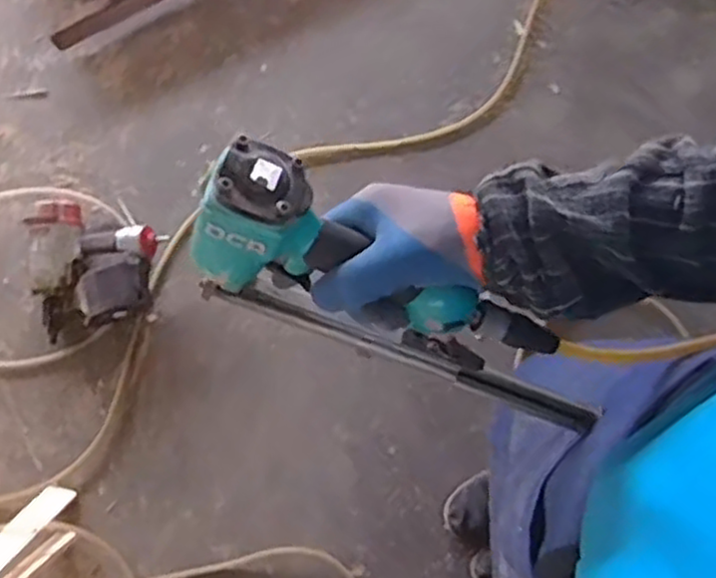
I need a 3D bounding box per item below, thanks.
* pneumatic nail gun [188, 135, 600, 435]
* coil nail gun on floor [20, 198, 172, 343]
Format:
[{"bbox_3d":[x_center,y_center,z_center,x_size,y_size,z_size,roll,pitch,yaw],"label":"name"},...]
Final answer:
[{"bbox_3d":[0.032,0.026,0.541,0.367,0.128,0.083,33,77,-30],"label":"pneumatic nail gun"},{"bbox_3d":[-0.582,-0.026,1.562,0.299,0.108,0.282,17,78,10],"label":"coil nail gun on floor"}]

